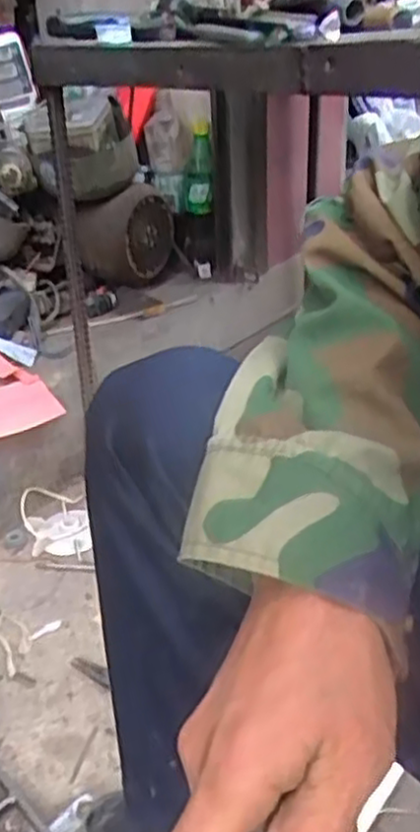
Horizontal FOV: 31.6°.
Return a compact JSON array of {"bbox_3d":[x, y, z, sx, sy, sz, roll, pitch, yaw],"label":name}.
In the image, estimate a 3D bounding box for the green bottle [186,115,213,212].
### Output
[{"bbox_3d":[-0.024,-0.430,1.295,0.055,0.149,0.040,-3,31,-2],"label":"green bottle"}]

